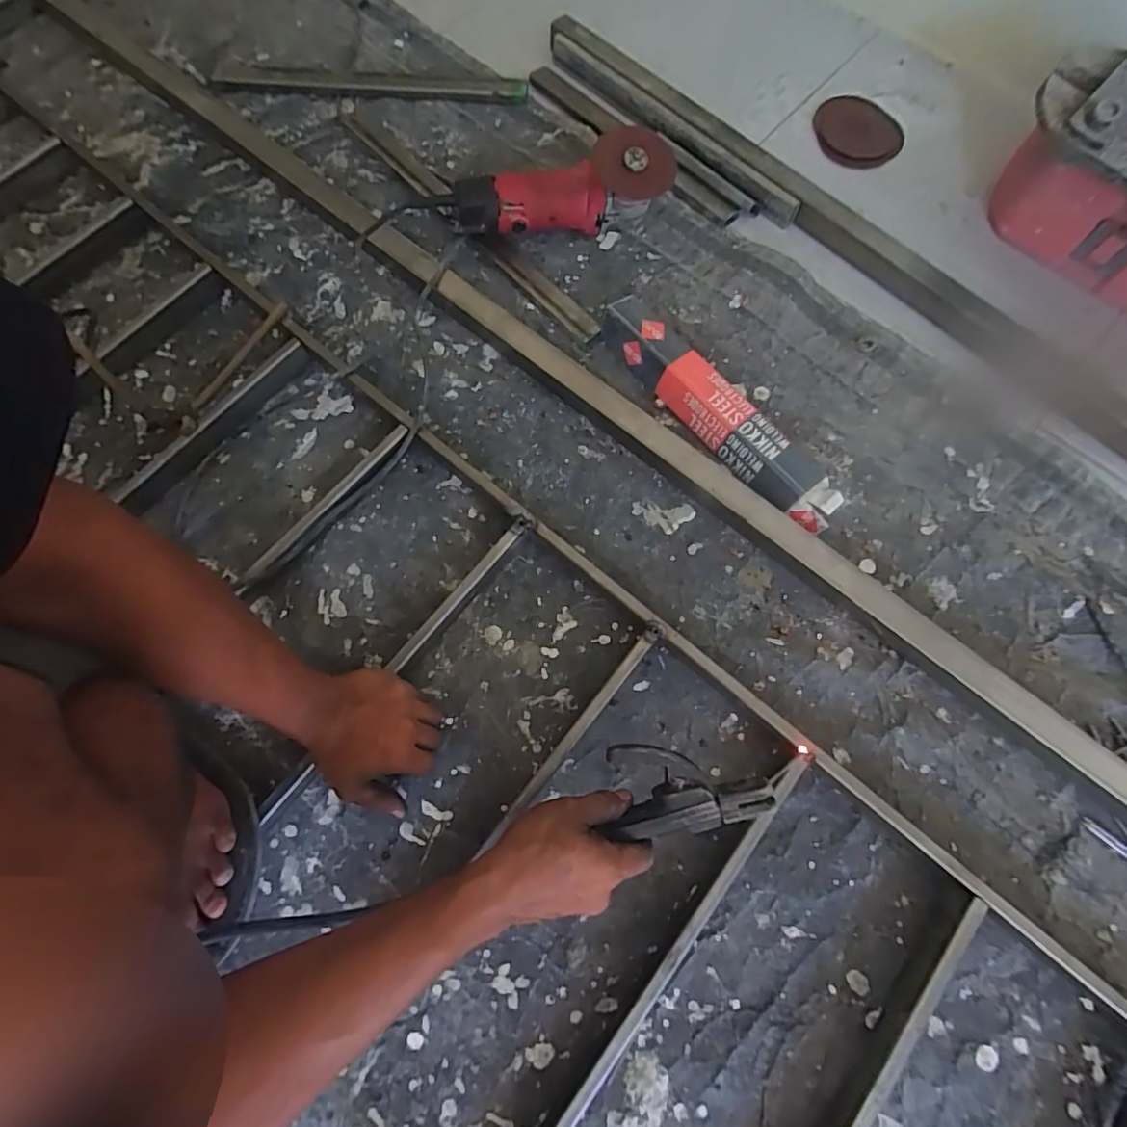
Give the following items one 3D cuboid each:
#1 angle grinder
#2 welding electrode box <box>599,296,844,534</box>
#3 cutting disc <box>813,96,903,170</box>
[{"bbox_3d":[-0.002,-0.470,0.689,0.273,0.083,0.096,-15,74,-4],"label":"angle grinder"},{"bbox_3d":[0.171,-0.169,0.614,0.064,0.048,0.338,-37,76,-9],"label":"welding electrode box"},{"bbox_3d":[0.414,-0.614,0.769,0.119,0.012,0.129,12,74,4],"label":"cutting disc"}]

